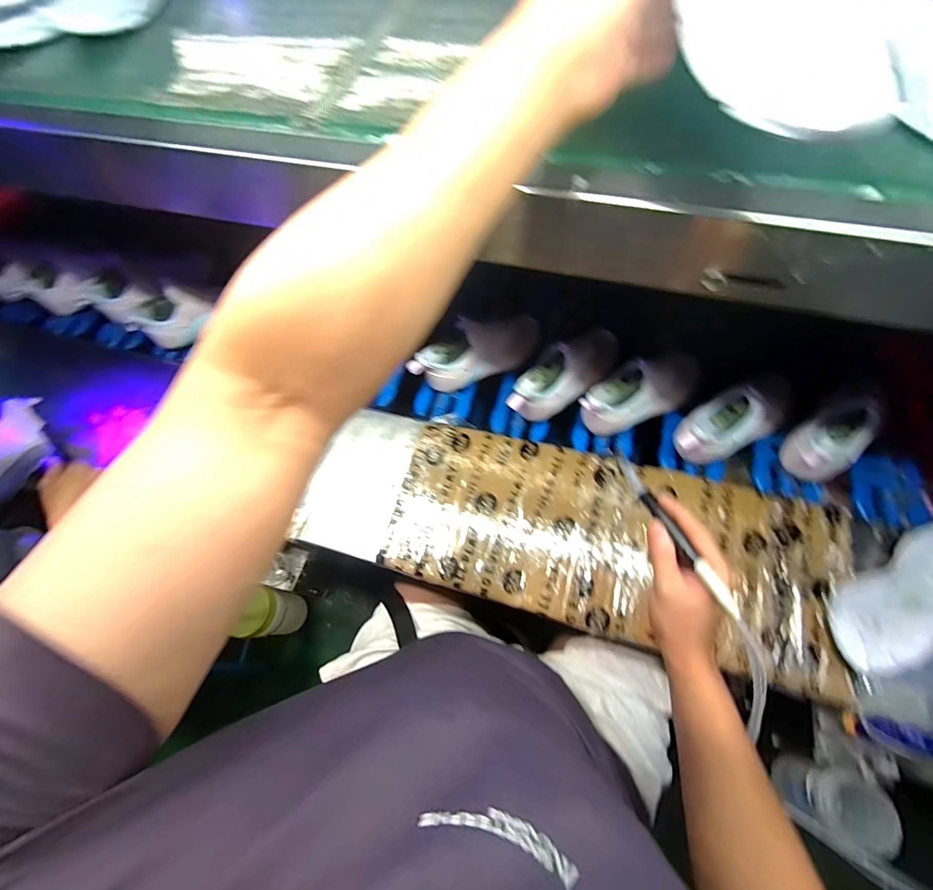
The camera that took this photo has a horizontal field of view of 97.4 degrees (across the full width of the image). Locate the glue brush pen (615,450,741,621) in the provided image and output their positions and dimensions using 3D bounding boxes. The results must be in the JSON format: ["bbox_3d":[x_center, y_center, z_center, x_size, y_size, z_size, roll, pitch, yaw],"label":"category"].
[{"bbox_3d":[0.193,0.077,0.389,0.009,0.016,0.177,-18,53,-8],"label":"glue brush pen"}]

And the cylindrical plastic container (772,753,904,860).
[{"bbox_3d":[0.464,0.454,0.523,0.070,0.111,0.073,-1,62,1],"label":"cylindrical plastic container"}]

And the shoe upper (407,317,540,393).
[{"bbox_3d":[0.026,-0.157,0.707,0.248,0.104,0.072,-27,64,-13],"label":"shoe upper"}]

